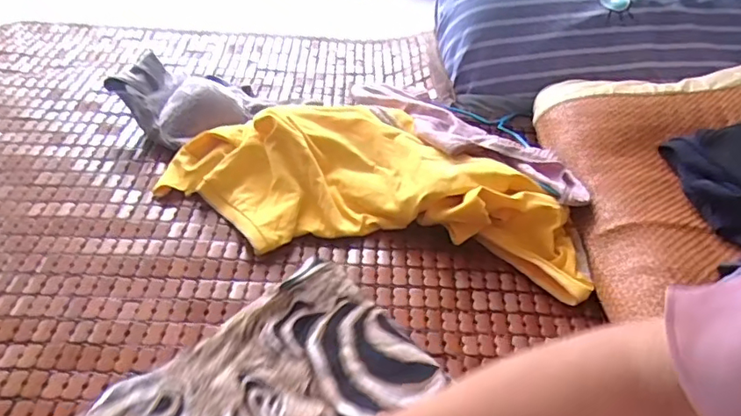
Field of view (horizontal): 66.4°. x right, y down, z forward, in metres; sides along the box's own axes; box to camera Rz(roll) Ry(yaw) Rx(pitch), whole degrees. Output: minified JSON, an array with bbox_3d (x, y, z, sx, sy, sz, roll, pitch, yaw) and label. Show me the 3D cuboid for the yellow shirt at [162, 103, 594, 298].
[{"bbox_3d":[0.001,-0.040,0.732,0.526,0.072,0.266,9,42,4],"label":"yellow shirt"}]

